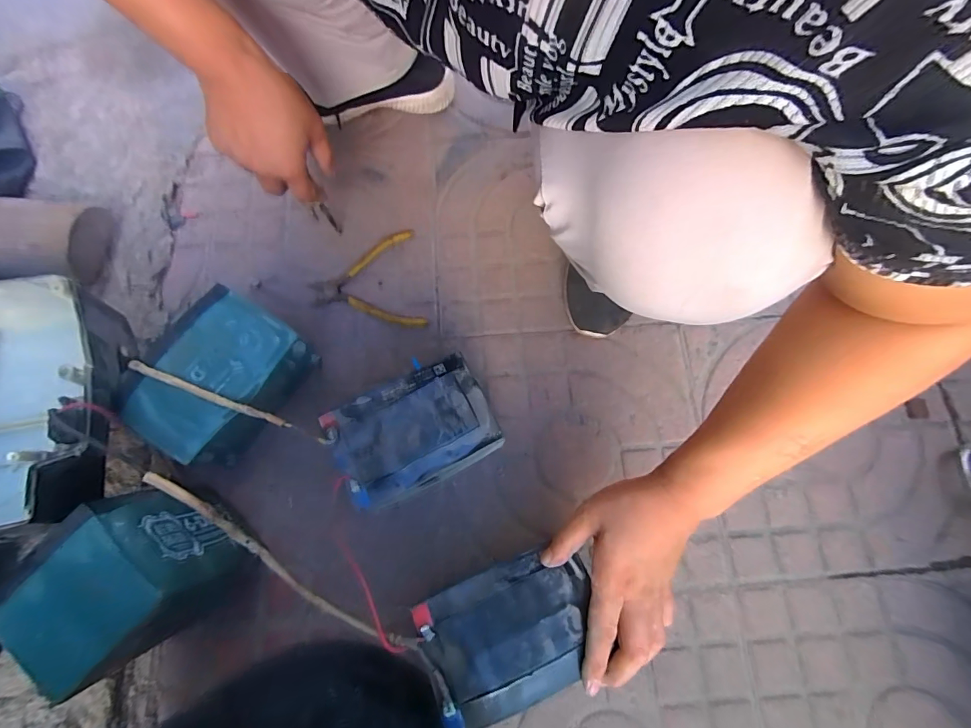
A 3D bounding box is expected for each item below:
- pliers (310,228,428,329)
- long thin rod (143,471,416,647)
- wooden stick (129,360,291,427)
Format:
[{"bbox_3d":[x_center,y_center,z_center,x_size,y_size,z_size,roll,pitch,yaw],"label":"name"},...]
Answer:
[{"bbox_3d":[-0.152,-0.101,0.539,0.133,0.014,0.135,-11,75,-4],"label":"pliers"},{"bbox_3d":[-0.155,0.153,0.323,0.234,0.014,0.017,38,79,-4],"label":"long thin rod"},{"bbox_3d":[-0.253,0.027,0.390,0.166,0.013,0.009,19,77,6],"label":"wooden stick"}]

